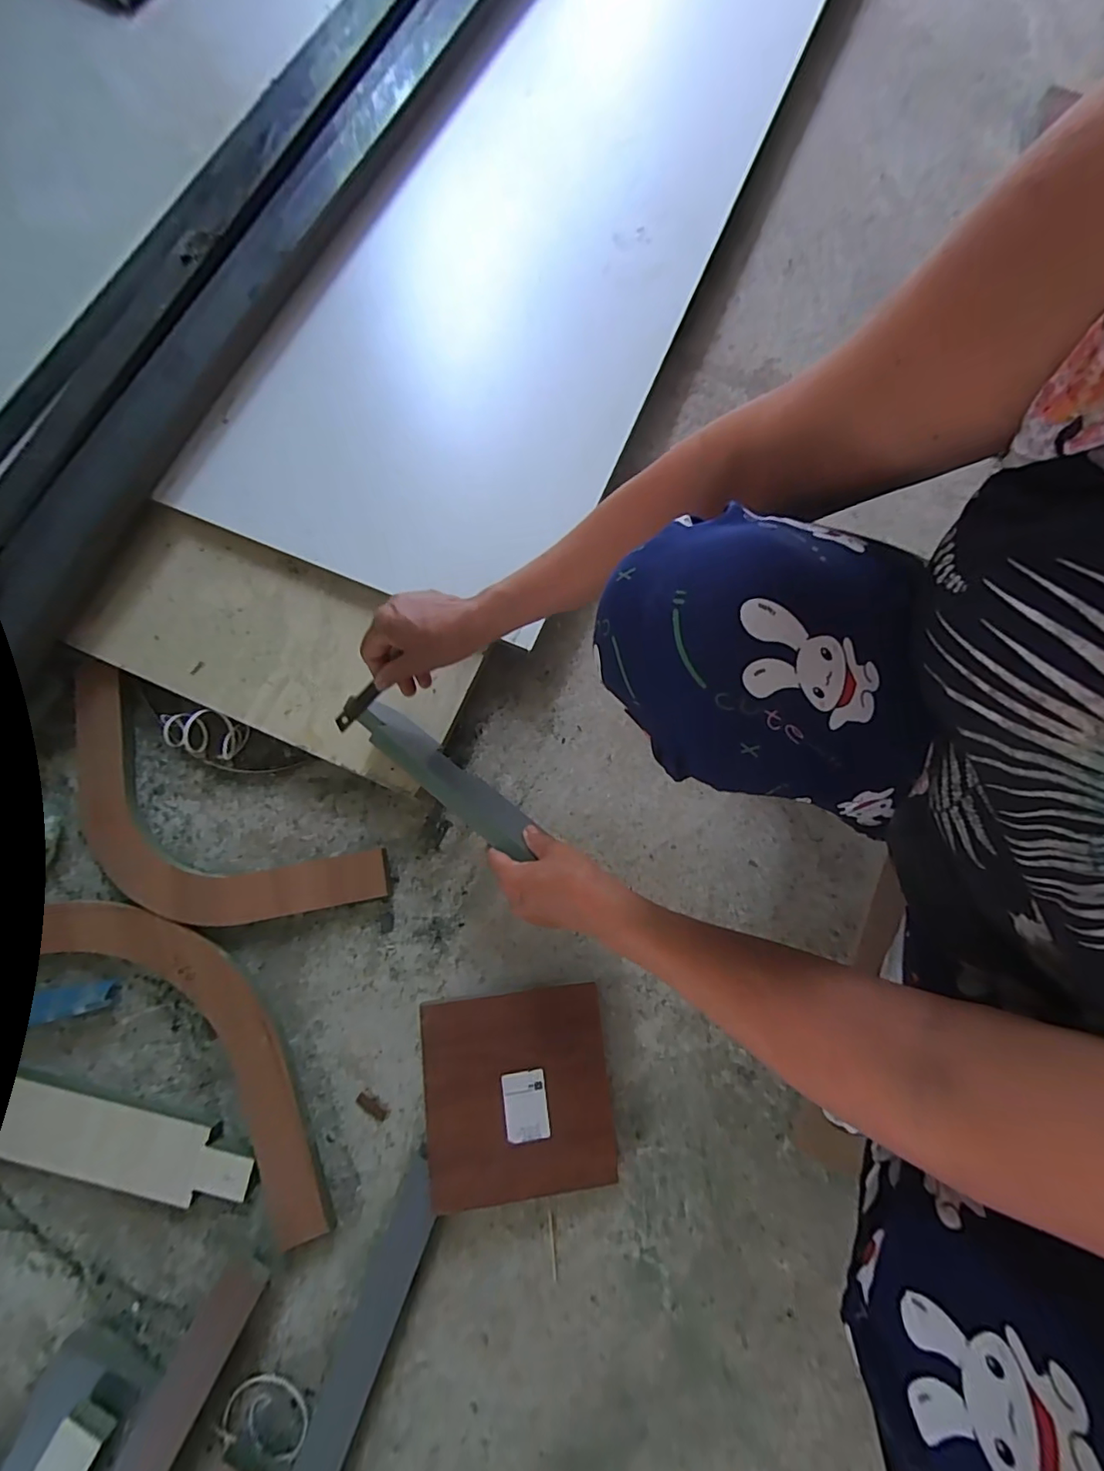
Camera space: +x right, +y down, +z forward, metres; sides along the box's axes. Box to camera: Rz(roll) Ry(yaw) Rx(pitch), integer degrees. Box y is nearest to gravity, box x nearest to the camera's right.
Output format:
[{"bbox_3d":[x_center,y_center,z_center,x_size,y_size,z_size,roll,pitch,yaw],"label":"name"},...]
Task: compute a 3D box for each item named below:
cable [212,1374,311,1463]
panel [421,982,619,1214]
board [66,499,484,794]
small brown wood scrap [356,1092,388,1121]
[{"bbox_3d":[-0.258,0.620,0.496,0.075,0.011,0.049,25,79,4],"label":"cable"},{"bbox_3d":[-0.033,0.347,0.531,0.176,0.009,0.174,-4,72,-10],"label":"panel"},{"bbox_3d":[-0.301,-0.102,0.600,0.418,0.026,0.186,23,79,4],"label":"board"},{"bbox_3d":[-0.183,0.375,0.549,0.034,0.004,0.013,35,80,6],"label":"small brown wood scrap"}]

